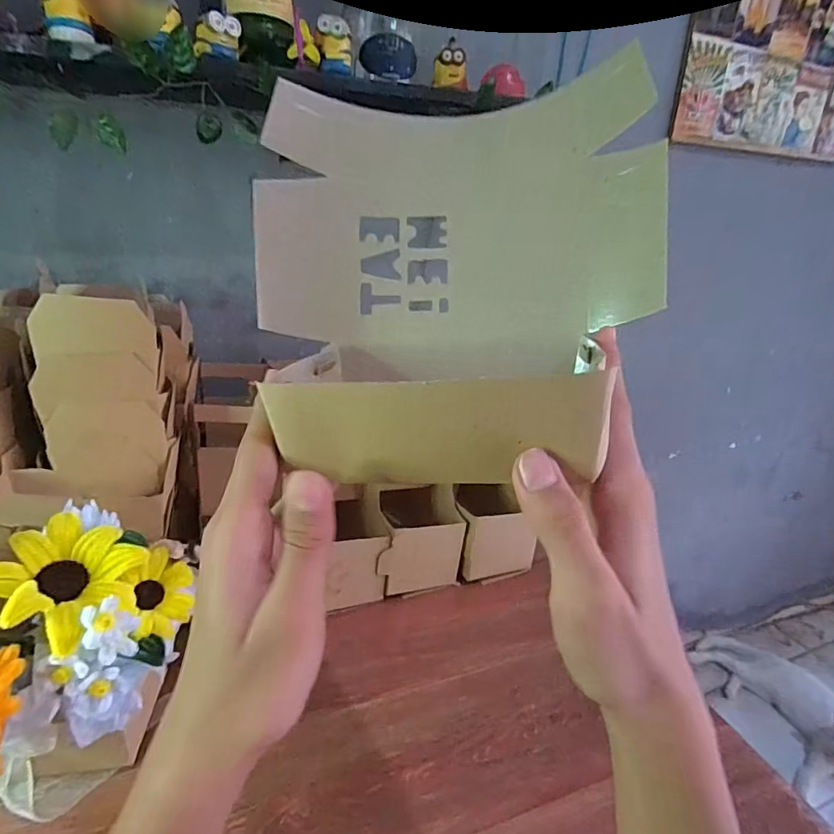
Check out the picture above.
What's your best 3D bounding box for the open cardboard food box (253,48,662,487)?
[{"bbox_3d":[0.011,-0.056,0.232,0.201,0.192,0.133,6,21,8],"label":"open cardboard food box"}]

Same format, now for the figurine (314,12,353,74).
[{"bbox_3d":[-0.102,-0.457,0.598,0.042,0.054,0.028,1,21,-6],"label":"figurine"}]

